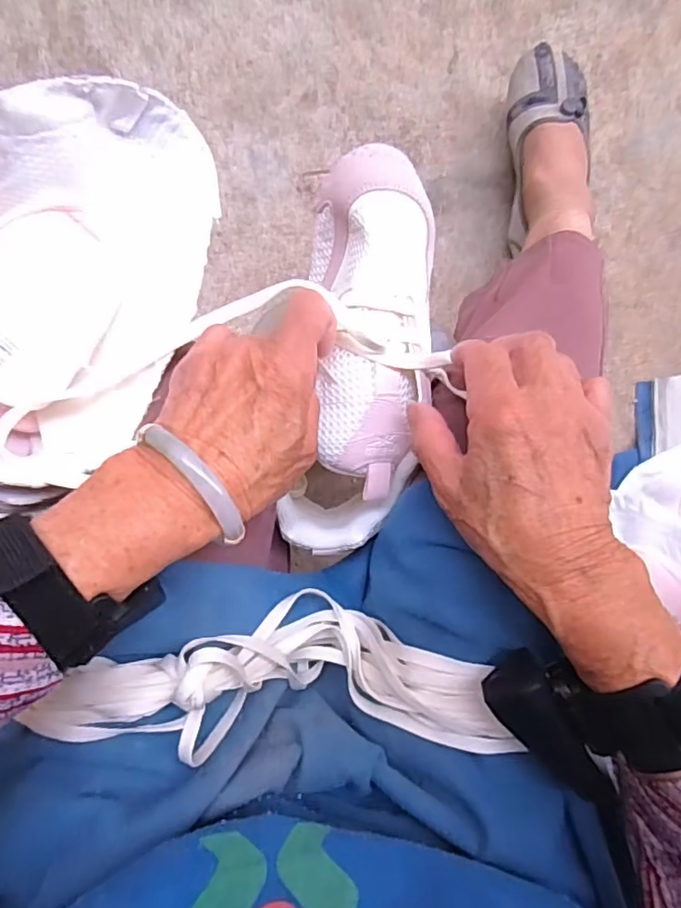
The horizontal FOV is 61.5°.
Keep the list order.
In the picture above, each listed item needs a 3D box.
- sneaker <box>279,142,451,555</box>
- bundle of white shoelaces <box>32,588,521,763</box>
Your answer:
[{"bbox_3d":[0.013,-0.055,0.349,0.075,0.074,0.233,5,98,-3],"label":"sneaker"},{"bbox_3d":[-0.039,0.122,0.328,0.245,0.092,0.074,0,95,-1],"label":"bundle of white shoelaces"}]

